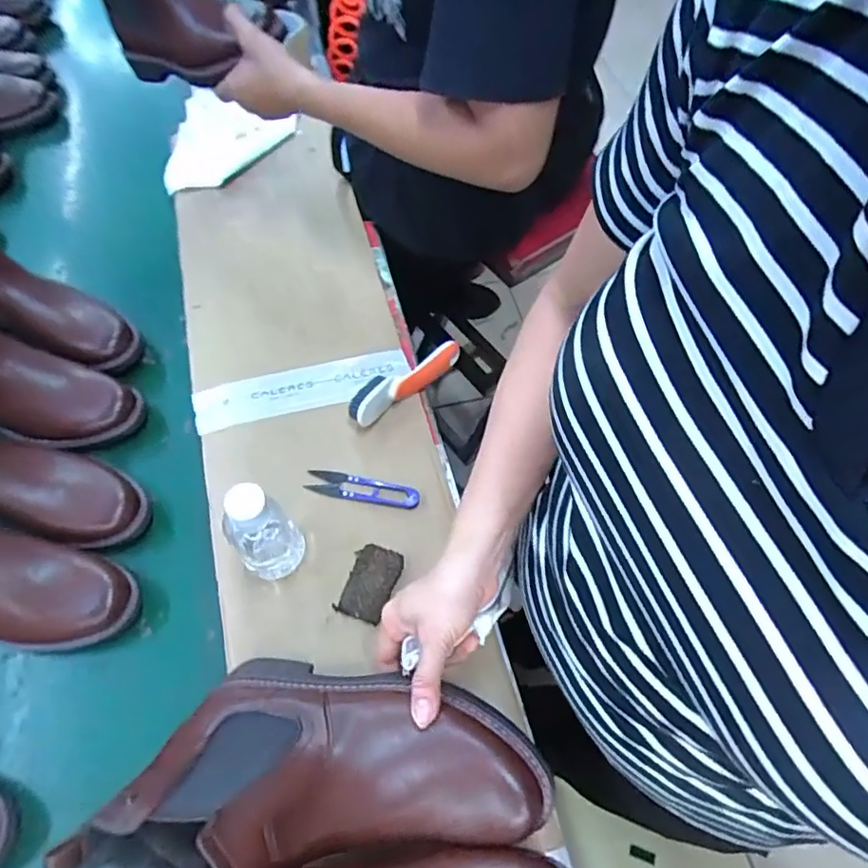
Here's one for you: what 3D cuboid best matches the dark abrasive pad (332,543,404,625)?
[{"bbox_3d":[-0.061,0.144,0.548,0.046,0.011,0.069,19,62,8],"label":"dark abrasive pad"}]

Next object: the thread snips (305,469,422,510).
[{"bbox_3d":[-0.074,0.058,0.591,0.118,0.012,0.026,11,61,4],"label":"thread snips"}]

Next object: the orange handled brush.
[{"bbox_3d":[-0.034,-0.066,0.645,0.157,0.037,0.037,-40,70,-21],"label":"orange handled brush"}]

